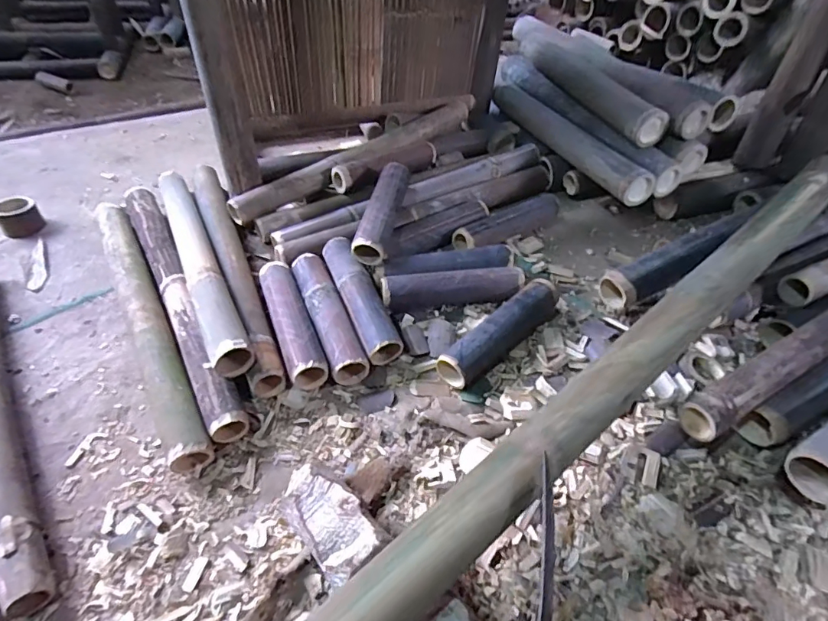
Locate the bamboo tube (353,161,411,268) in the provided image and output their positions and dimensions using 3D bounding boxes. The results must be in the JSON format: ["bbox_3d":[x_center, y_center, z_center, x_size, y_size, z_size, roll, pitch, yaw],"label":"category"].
[{"bbox_3d":[-0.059,-0.191,0.932,0.061,0.065,0.249,10,46,7],"label":"bamboo tube"}]

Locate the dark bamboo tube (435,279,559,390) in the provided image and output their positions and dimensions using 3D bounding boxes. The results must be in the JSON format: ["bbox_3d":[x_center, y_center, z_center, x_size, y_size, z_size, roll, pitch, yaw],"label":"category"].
[{"bbox_3d":[0.143,0.037,0.810,0.061,0.065,0.258,35,54,28],"label":"dark bamboo tube"}]

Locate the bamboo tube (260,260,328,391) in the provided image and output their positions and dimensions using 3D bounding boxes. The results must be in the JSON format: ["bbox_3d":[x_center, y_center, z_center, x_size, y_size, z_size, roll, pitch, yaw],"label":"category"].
[{"bbox_3d":[-0.204,0.013,0.805,0.059,0.052,0.257,-16,49,-17],"label":"bamboo tube"}]

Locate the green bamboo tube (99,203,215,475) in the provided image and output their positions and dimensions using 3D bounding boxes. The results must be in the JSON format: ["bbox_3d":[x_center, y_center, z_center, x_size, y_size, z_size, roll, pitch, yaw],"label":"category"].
[{"bbox_3d":[-0.456,0.003,0.819,0.062,0.060,0.630,-23,51,-23],"label":"green bamboo tube"}]

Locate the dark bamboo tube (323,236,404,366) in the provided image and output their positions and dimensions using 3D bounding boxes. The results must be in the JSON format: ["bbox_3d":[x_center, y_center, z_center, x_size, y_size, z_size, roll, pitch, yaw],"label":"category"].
[{"bbox_3d":[-0.092,-0.023,0.843,0.067,0.069,0.254,-17,49,-18],"label":"dark bamboo tube"}]

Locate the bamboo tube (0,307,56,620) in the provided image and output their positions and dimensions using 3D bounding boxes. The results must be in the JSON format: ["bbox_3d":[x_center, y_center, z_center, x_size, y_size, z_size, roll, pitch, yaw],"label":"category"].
[{"bbox_3d":[-0.605,0.118,0.705,0.046,0.056,0.650,-26,52,-25],"label":"bamboo tube"}]

